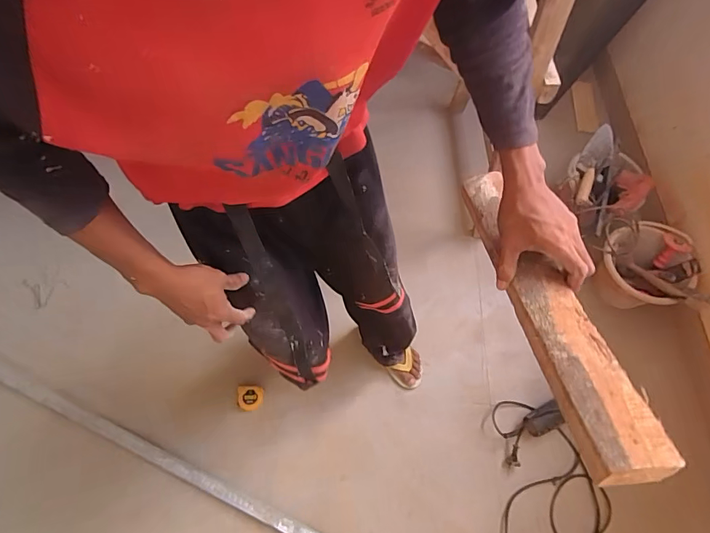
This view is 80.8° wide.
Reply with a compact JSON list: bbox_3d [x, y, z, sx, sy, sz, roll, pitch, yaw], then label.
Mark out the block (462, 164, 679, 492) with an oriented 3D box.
[{"bbox_3d":[0.197,0.021,0.458,0.060,0.032,0.399,-4,44,-4],"label":"block"}]

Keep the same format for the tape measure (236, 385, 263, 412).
[{"bbox_3d":[-0.287,0.359,1.136,0.071,0.043,0.062,2,61,-1],"label":"tape measure"}]

